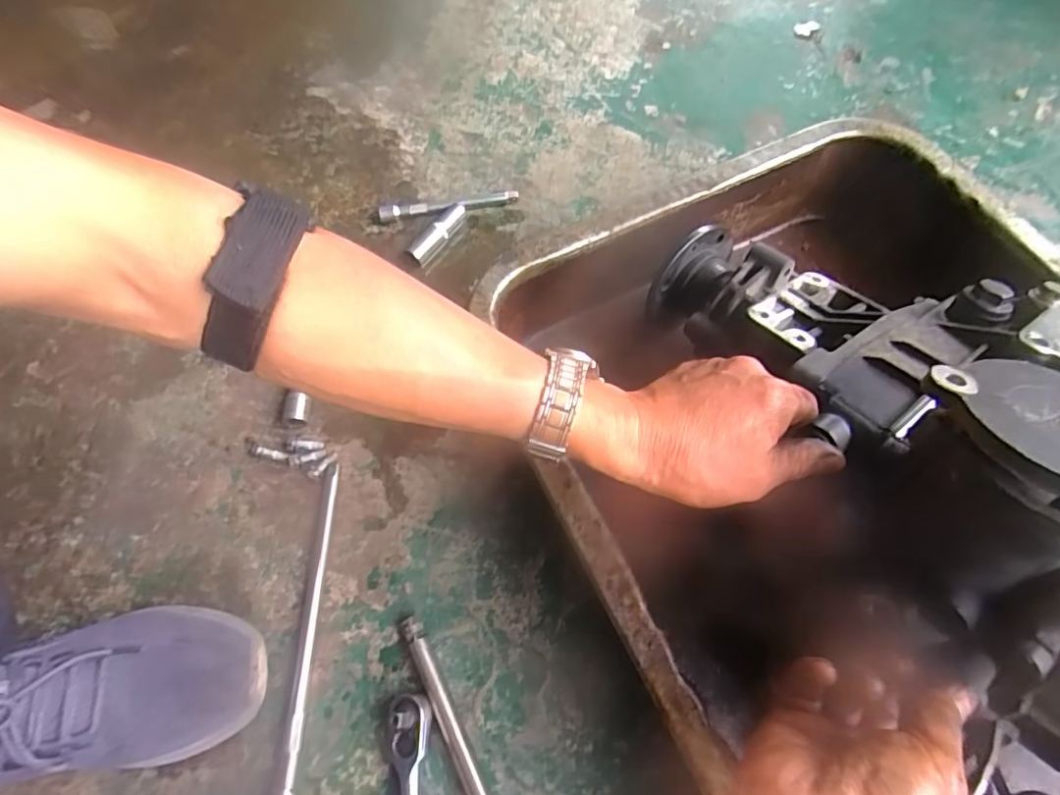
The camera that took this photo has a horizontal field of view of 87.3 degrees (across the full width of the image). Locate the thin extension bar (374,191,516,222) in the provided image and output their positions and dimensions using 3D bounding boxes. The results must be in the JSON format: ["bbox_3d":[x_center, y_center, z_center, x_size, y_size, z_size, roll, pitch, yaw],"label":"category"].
[{"bbox_3d":[-0.089,-0.207,0.597,0.150,0.015,0.021,-6,65,1],"label":"thin extension bar"}]

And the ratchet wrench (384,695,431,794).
[{"bbox_3d":[-0.083,0.301,0.359,0.031,0.020,0.189,-5,65,1],"label":"ratchet wrench"}]

